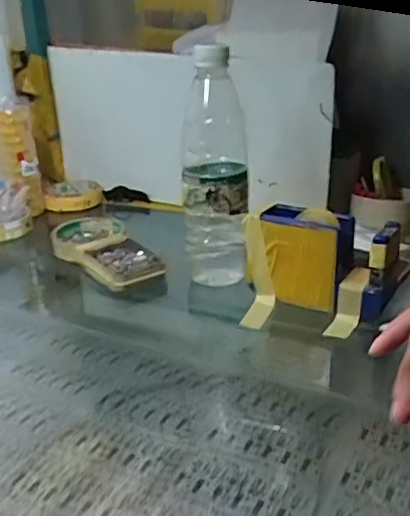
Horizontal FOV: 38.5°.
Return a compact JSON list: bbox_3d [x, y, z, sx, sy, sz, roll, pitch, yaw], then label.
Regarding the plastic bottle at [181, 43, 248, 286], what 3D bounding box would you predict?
[{"bbox_3d":[0.011,-0.084,0.561,0.064,0.211,0.064,-1,25,4],"label":"plastic bottle"}]

